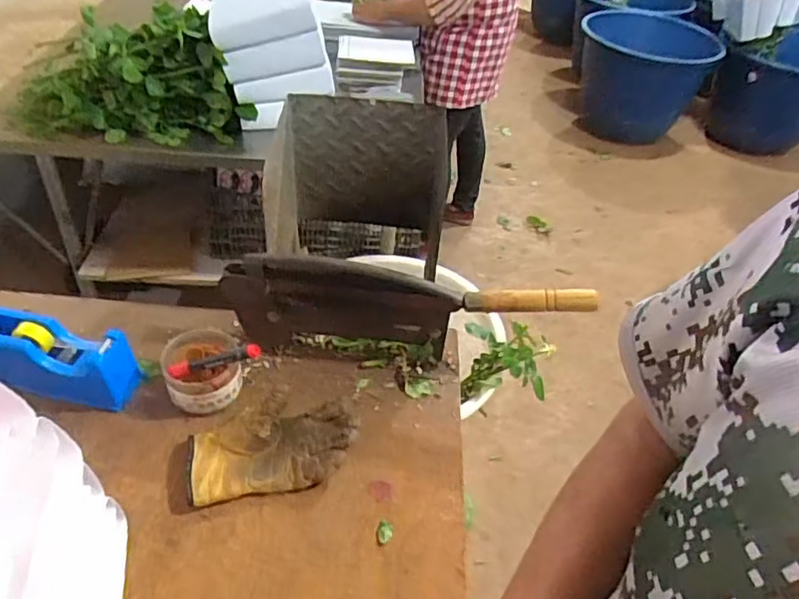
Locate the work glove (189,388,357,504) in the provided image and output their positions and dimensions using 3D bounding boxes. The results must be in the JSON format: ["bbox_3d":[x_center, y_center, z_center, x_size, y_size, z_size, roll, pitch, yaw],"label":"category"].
[{"bbox_3d":[-0.163,0.176,0.765,0.200,0.049,0.133,-6,43,-13],"label":"work glove"}]

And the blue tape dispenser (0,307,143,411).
[{"bbox_3d":[-0.460,0.079,0.804,0.202,0.089,0.067,10,42,4],"label":"blue tape dispenser"}]

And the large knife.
[{"bbox_3d":[0.004,0.025,0.861,0.490,0.175,0.027,6,42,1],"label":"large knife"}]

